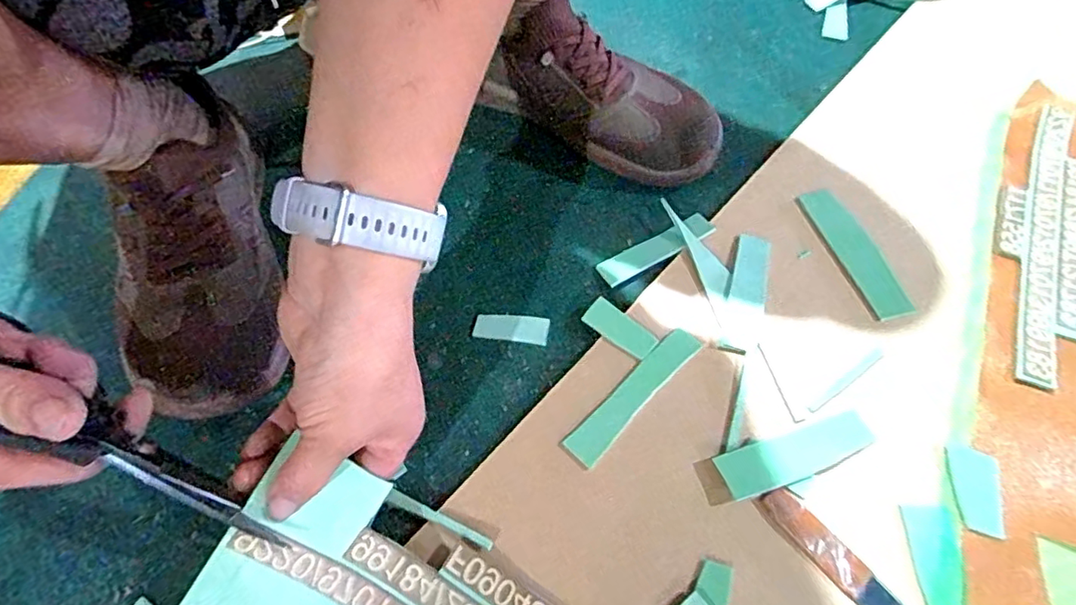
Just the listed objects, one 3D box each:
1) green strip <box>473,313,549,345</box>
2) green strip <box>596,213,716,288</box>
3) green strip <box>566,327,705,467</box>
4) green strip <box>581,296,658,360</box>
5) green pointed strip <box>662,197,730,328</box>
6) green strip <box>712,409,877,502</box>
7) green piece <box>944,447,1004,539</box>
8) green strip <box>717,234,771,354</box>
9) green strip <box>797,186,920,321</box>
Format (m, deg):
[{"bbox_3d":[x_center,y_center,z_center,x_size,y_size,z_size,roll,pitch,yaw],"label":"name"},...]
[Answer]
[{"bbox_3d":[-0.018,0.017,0.378,0.048,0.004,0.019,6,68,7],"label":"green strip"},{"bbox_3d":[0.084,-0.038,0.402,0.086,0.004,0.022,-29,59,-8],"label":"green strip"},{"bbox_3d":[0.058,0.055,0.346,0.021,0.005,0.105,39,67,23],"label":"green strip"},{"bbox_3d":[0.053,0.017,0.367,0.048,0.007,0.020,38,67,22],"label":"green strip"},{"bbox_3d":[0.114,-0.033,0.392,0.019,0.007,0.099,-13,59,-6],"label":"green pointed strip"},{"bbox_3d":[0.147,0.086,0.322,0.093,0.004,0.027,-14,55,-11],"label":"green strip"},{"bbox_3d":[0.238,0.101,0.308,0.023,0.004,0.045,14,60,11],"label":"green piece"},{"bbox_3d":[0.138,-0.007,0.378,0.024,0.006,0.087,14,60,11],"label":"green strip"},{"bbox_3d":[0.220,-0.037,0.393,0.026,0.007,0.107,-15,59,-7],"label":"green strip"}]

